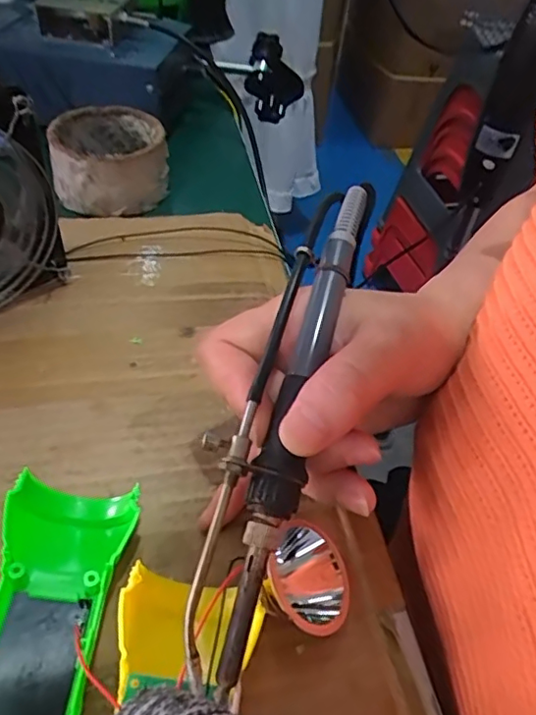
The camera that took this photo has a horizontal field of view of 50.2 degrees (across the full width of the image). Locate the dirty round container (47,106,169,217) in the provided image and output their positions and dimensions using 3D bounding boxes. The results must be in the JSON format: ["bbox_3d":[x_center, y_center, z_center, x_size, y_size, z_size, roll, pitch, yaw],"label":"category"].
[{"bbox_3d":[-0.123,-0.155,0.447,0.083,0.049,0.084,-6,48,-12],"label":"dirty round container"}]

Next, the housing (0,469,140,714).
[{"bbox_3d":[-0.084,0.116,0.197,0.046,0.027,0.161,4,47,-3],"label":"housing"}]

